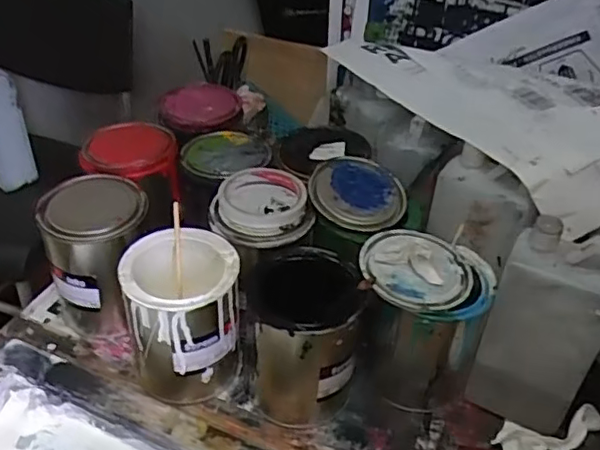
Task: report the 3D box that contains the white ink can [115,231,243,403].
[{"bbox_3d":[-0.116,0.091,0.608,0.103,0.132,0.107,2,39,-2],"label":"white ink can"}]

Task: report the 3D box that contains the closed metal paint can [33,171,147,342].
[{"bbox_3d":[-0.218,0.036,0.669,0.101,0.146,0.105,2,39,-2],"label":"closed metal paint can"}]

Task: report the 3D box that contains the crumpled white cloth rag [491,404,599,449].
[{"bbox_3d":[0.241,0.202,0.584,0.104,0.029,0.061,-21,45,-28],"label":"crumpled white cloth rag"}]

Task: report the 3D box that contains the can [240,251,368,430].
[{"bbox_3d":[0.007,0.110,0.592,0.102,0.137,0.109,-1,39,-6],"label":"can"}]

